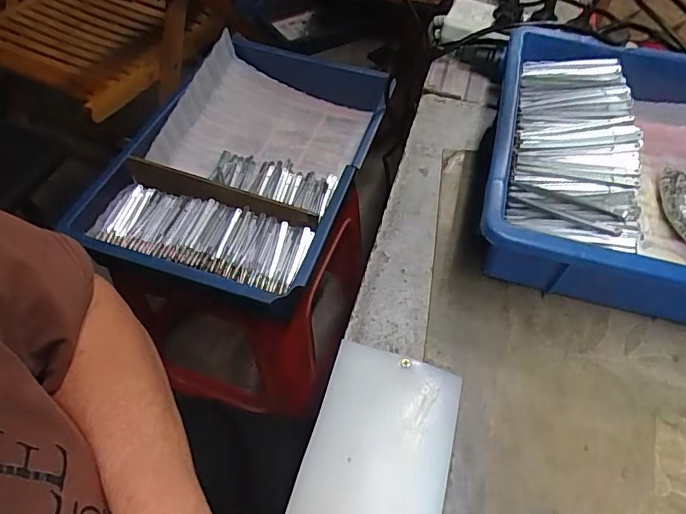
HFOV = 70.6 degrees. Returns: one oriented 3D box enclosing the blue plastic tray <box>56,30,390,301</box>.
[{"bbox_3d":[-0.120,-0.123,0.654,0.274,0.086,0.399,16,56,9],"label":"blue plastic tray"}]

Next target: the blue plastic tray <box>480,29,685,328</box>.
[{"bbox_3d":[0.336,-0.053,0.424,0.408,0.094,0.270,15,56,8],"label":"blue plastic tray"}]

